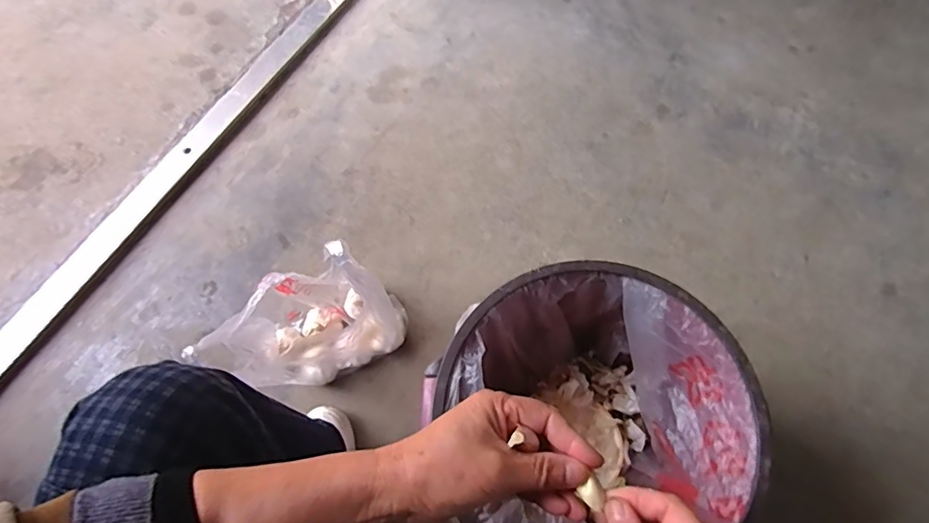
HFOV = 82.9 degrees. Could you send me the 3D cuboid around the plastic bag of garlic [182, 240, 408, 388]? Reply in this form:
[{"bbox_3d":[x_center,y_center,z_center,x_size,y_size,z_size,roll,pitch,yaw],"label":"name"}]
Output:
[{"bbox_3d":[-0.191,0.058,0.669,0.193,0.285,0.137,-26,72,-9],"label":"plastic bag of garlic"}]

